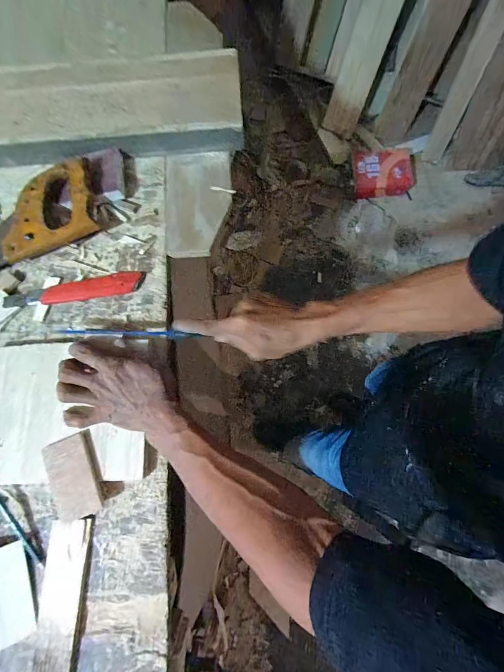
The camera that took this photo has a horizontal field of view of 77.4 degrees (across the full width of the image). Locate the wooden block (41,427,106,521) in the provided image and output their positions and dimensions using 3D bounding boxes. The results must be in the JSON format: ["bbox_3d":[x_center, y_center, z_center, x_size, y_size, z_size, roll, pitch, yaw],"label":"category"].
[{"bbox_3d":[-0.207,0.164,0.367,0.055,0.010,0.090,-19,78,-5],"label":"wooden block"}]

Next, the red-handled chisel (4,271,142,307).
[{"bbox_3d":[-0.240,-0.065,0.433,0.174,0.023,0.037,-10,77,-3],"label":"red-handled chisel"}]

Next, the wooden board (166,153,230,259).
[{"bbox_3d":[-0.081,-0.201,0.477,0.096,0.012,0.163,-2,77,-1],"label":"wooden board"}]

